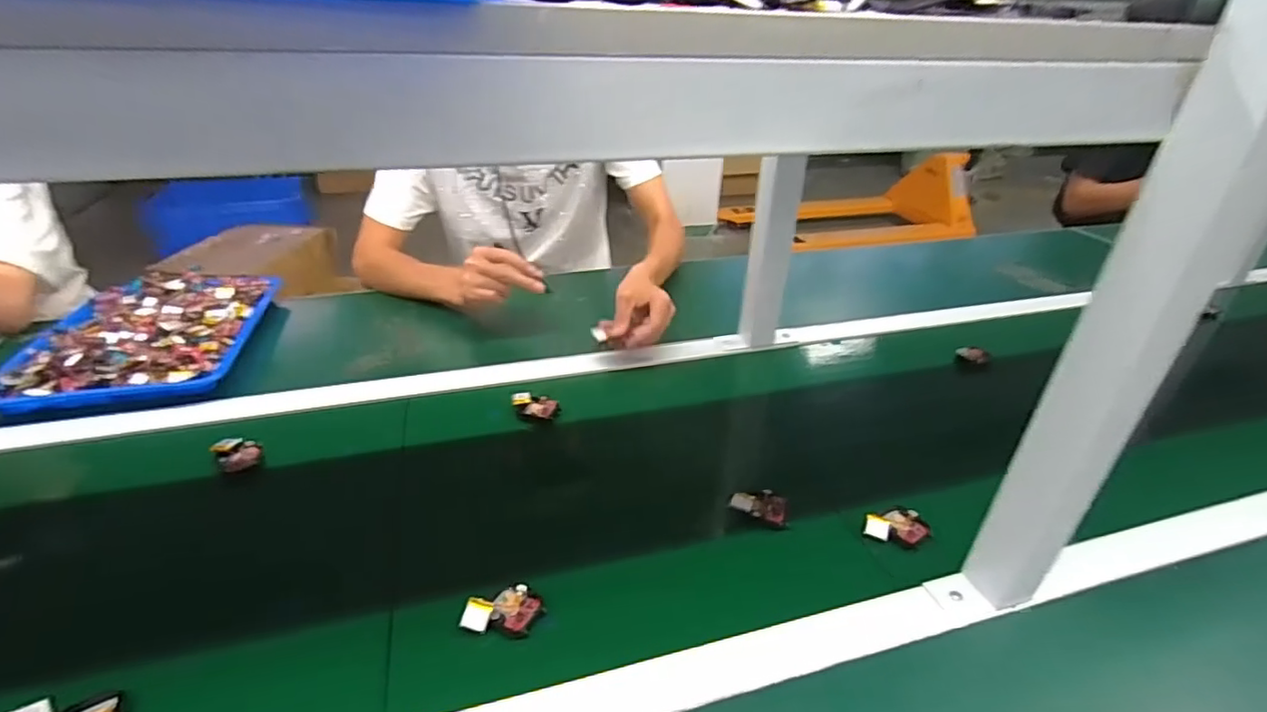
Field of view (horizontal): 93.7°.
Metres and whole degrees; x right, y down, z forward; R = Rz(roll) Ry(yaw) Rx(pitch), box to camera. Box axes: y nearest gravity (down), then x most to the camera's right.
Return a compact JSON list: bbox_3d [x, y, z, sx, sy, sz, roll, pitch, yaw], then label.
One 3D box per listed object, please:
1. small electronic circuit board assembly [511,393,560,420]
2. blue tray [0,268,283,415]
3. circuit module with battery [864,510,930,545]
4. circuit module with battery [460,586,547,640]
[{"bbox_3d":[-0.114,0.057,0.699,0.056,0.018,0.029,5,31,6],"label":"small electronic circuit board assembly"},{"bbox_3d":[-0.628,-0.034,0.780,0.236,0.042,0.308,-6,32,-12],"label":"blue tray"},{"bbox_3d":[0.247,0.159,0.557,0.054,0.013,0.041,15,33,22],"label":"circuit module with battery"},{"bbox_3d":[-0.101,0.200,0.462,0.040,0.021,0.057,27,39,36],"label":"circuit module with battery"}]

